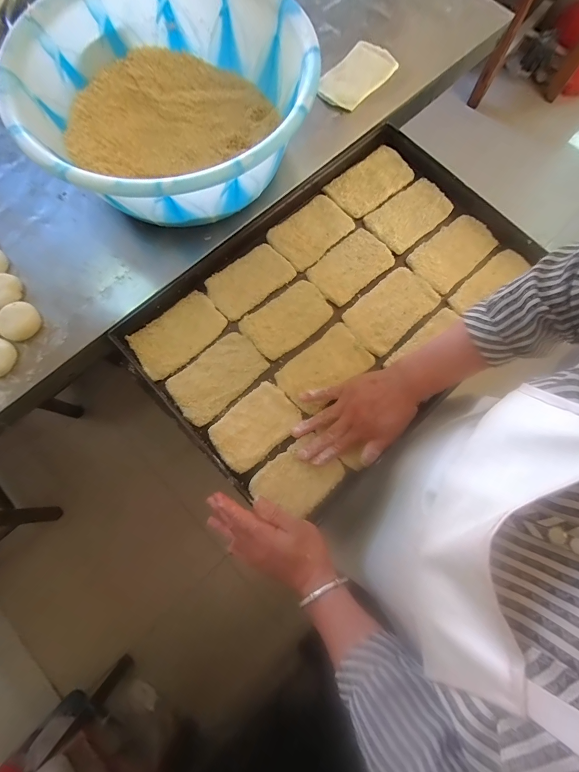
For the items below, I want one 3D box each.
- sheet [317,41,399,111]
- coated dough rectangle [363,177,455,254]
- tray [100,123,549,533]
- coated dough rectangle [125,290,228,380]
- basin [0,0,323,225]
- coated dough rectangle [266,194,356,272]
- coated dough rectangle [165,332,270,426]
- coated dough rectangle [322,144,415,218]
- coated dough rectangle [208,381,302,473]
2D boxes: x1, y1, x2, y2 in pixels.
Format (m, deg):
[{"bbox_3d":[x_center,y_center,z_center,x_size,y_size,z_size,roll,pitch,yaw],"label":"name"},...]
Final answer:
[{"bbox_3d":[0.116,-0.552,0.588,0.086,0.011,0.146,44,85,9],"label":"sheet"},{"bbox_3d":[0.208,-0.299,0.571,0.145,0.005,0.089,-40,82,-7],"label":"coated dough rectangle"},{"bbox_3d":[0.081,-0.125,0.529,0.594,0.034,0.399,-42,82,-8],"label":"tray"},{"bbox_3d":[-0.176,-0.083,0.525,0.143,0.006,0.087,-40,82,-7],"label":"coated dough rectangle"},{"bbox_3d":[-0.165,-0.408,0.479,0.387,0.132,0.384,0,79,0],"label":"basin"},{"bbox_3d":[0.036,-0.267,0.569,0.134,0.008,0.091,-42,82,-8],"label":"coated dough rectangle"},{"bbox_3d":[-0.112,-0.016,0.510,0.145,0.009,0.088,-42,82,-8],"label":"coated dough rectangle"},{"bbox_3d":[0.144,-0.363,0.587,0.147,0.010,0.084,-38,82,-7],"label":"coated dough rectangle"},{"bbox_3d":[-0.051,0.059,0.496,0.128,0.010,0.085,-42,82,-8],"label":"coated dough rectangle"}]

